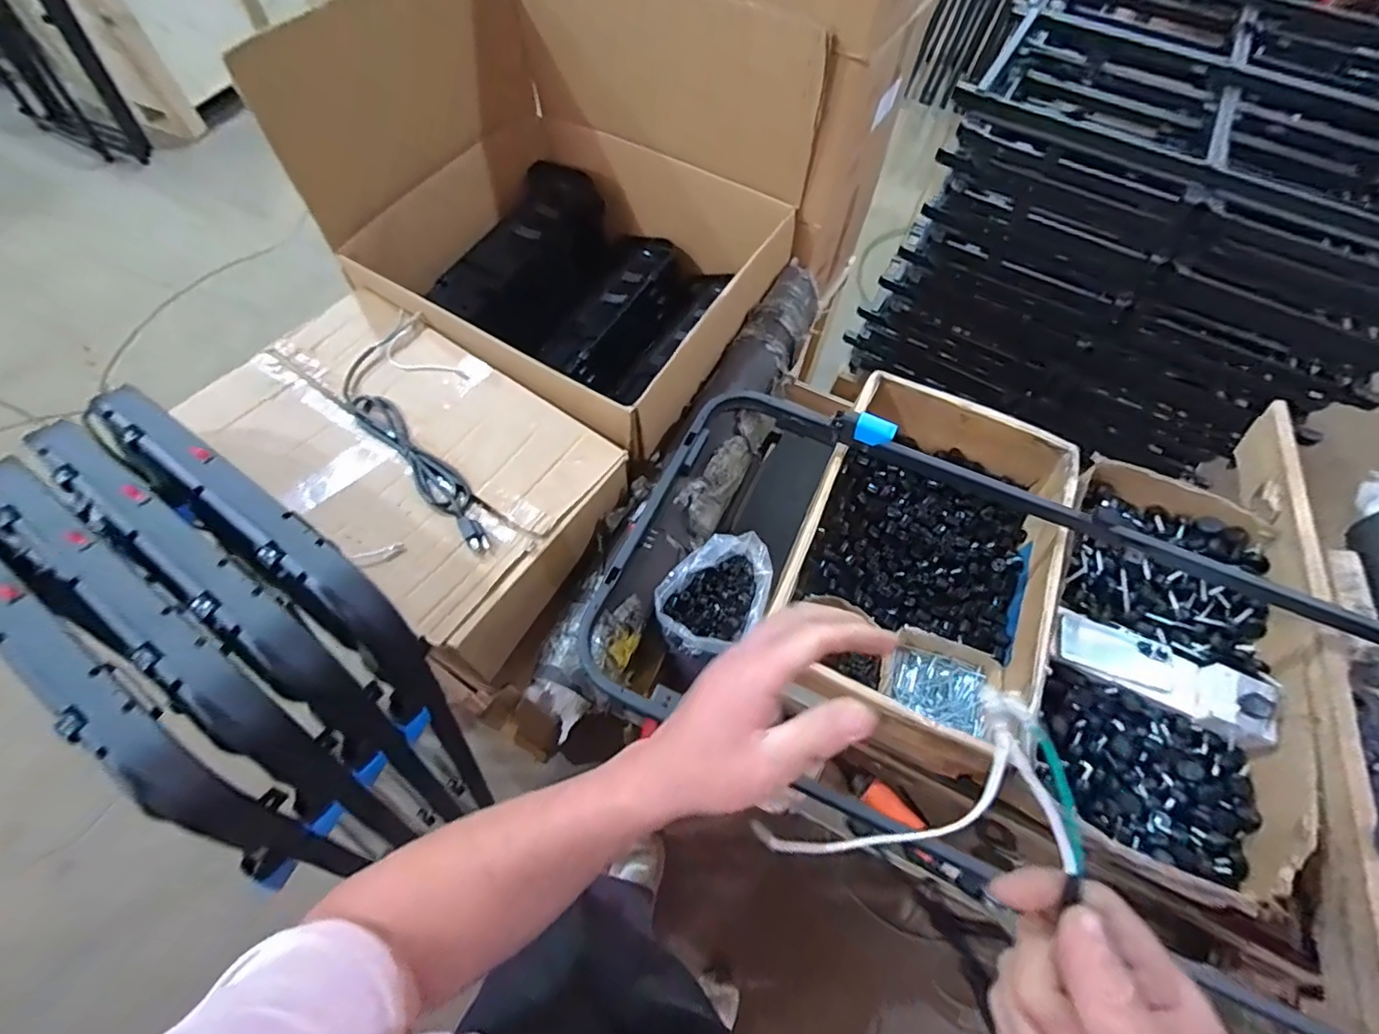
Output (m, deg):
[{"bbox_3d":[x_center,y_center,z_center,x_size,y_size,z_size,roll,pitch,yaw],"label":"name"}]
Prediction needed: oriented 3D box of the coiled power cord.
[{"bbox_3d":[-0.349,-0.123,0.798,0.153,0.031,0.396,-35,69,-19],"label":"coiled power cord"}]

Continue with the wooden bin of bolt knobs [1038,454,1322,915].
[{"bbox_3d":[0.692,0.198,0.845,0.297,0.119,0.594,22,63,9],"label":"wooden bin of bolt knobs"}]

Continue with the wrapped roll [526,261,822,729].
[{"bbox_3d":[0.029,-0.101,0.878,0.142,0.096,0.848,24,63,10],"label":"wrapped roll"}]

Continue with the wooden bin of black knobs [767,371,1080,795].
[{"bbox_3d":[0.348,0.062,0.901,0.360,0.174,0.531,26,64,11],"label":"wooden bin of black knobs"}]

